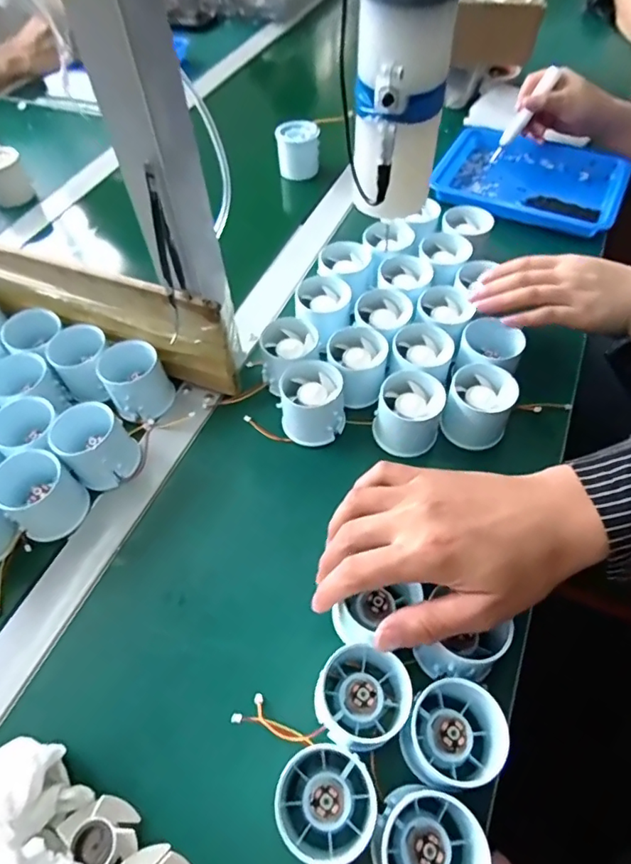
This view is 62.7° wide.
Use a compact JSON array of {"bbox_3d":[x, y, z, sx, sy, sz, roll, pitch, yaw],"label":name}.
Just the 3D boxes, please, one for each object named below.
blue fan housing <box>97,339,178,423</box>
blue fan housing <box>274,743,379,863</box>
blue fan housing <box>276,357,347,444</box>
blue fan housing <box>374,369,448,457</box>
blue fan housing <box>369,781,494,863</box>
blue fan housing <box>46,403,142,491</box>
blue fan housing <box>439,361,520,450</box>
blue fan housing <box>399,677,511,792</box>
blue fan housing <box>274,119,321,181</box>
[{"bbox_3d":[-0.159,-0.047,0.465,0.055,0.044,0.061,-25,58,-14],"label":"blue fan housing"},{"bbox_3d":[0.005,0.204,0.288,0.056,0.054,0.052,-1,55,2],"label":"blue fan housing"},{"bbox_3d":[-0.002,-0.024,0.437,0.051,0.047,0.052,-1,55,2],"label":"blue fan housing"},{"bbox_3d":[0.077,-0.015,0.424,0.051,0.042,0.057,17,58,14],"label":"blue fan housing"},{"bbox_3d":[0.059,0.218,0.272,0.051,0.054,0.053,-1,55,2],"label":"blue fan housing"},{"bbox_3d":[-0.175,0.012,0.418,0.053,0.048,0.048,-34,60,-19],"label":"blue fan housing"},{"bbox_3d":[0.133,-0.021,0.426,0.051,0.045,0.054,-1,55,2],"label":"blue fan housing"},{"bbox_3d":[0.080,0.175,0.301,0.058,0.049,0.051,-34,60,-19],"label":"blue fan housing"},{"bbox_3d":[-0.022,-0.374,0.686,0.055,0.054,0.044,-4,55,0],"label":"blue fan housing"}]

